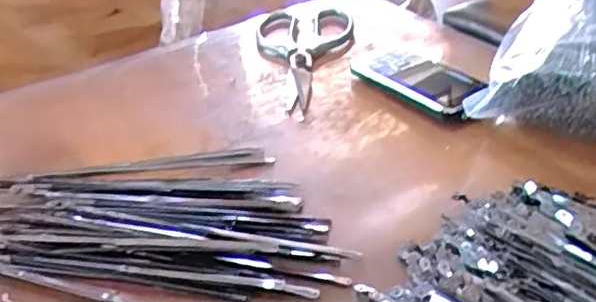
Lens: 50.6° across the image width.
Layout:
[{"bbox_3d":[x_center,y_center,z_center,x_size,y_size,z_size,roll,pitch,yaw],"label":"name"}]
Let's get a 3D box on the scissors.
[{"bbox_3d":[0.012,-0.089,0.588,0.094,0.010,0.213,-6,32,-2],"label":"scissors"}]

